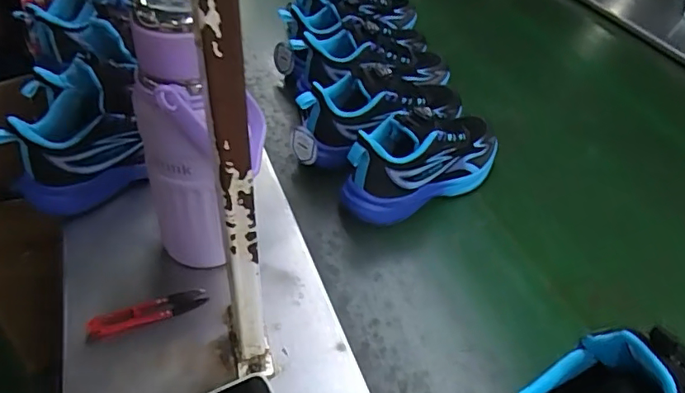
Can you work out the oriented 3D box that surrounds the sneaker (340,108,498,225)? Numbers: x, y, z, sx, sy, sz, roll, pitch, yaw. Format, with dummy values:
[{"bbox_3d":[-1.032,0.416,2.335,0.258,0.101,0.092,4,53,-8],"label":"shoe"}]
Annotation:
[{"bbox_3d":[0.102,-0.046,0.644,0.233,0.119,0.077,-21,45,-28],"label":"sneaker"}]

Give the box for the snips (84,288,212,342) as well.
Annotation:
[{"bbox_3d":[-0.176,0.104,0.483,0.102,0.009,0.026,-15,42,-22],"label":"snips"}]

